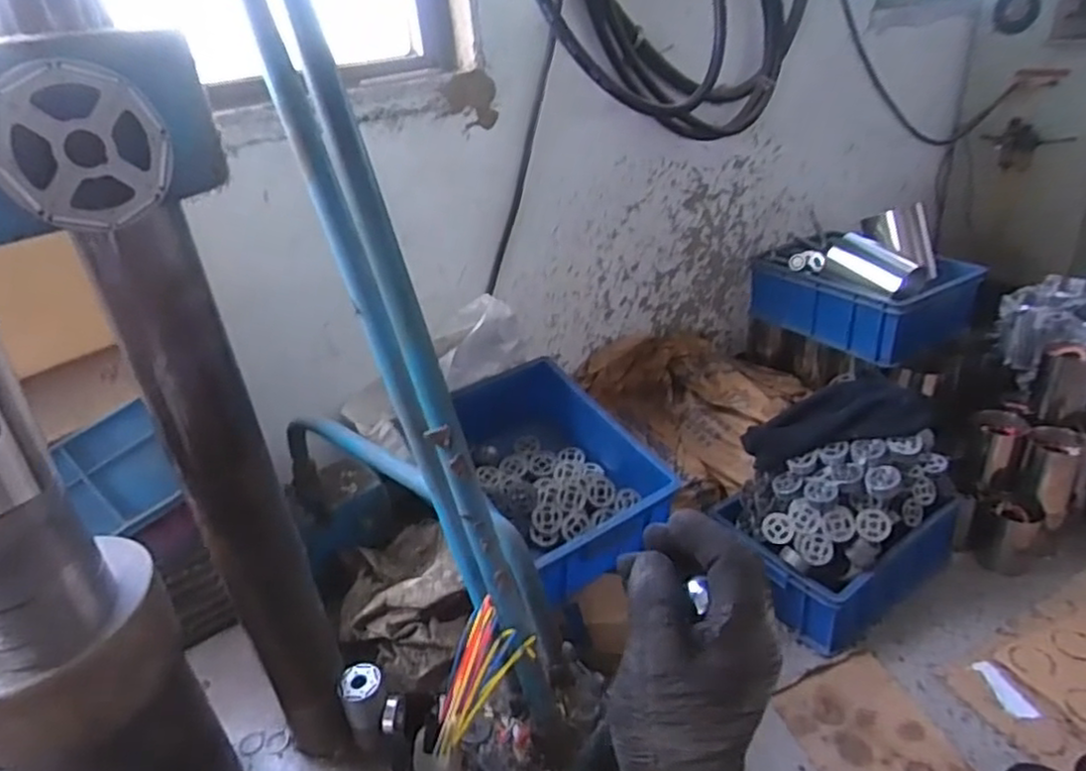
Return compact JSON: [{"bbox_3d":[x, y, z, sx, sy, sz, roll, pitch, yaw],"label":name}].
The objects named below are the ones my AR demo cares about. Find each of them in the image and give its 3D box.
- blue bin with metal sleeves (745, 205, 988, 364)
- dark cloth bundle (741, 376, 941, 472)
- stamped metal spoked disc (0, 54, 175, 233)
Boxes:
[{"bbox_3d":[0.710,-0.237,1.520,0.304,0.243,0.409,-21,32,-24],"label":"blue bin with metal sleeves"},{"bbox_3d":[0.502,0.063,1.198,0.306,0.074,0.119,-19,25,18],"label":"dark cloth bundle"},{"bbox_3d":[-0.223,-0.115,0.332,0.077,0.075,0.010,-30,36,-36],"label":"stamped metal spoked disc"}]

